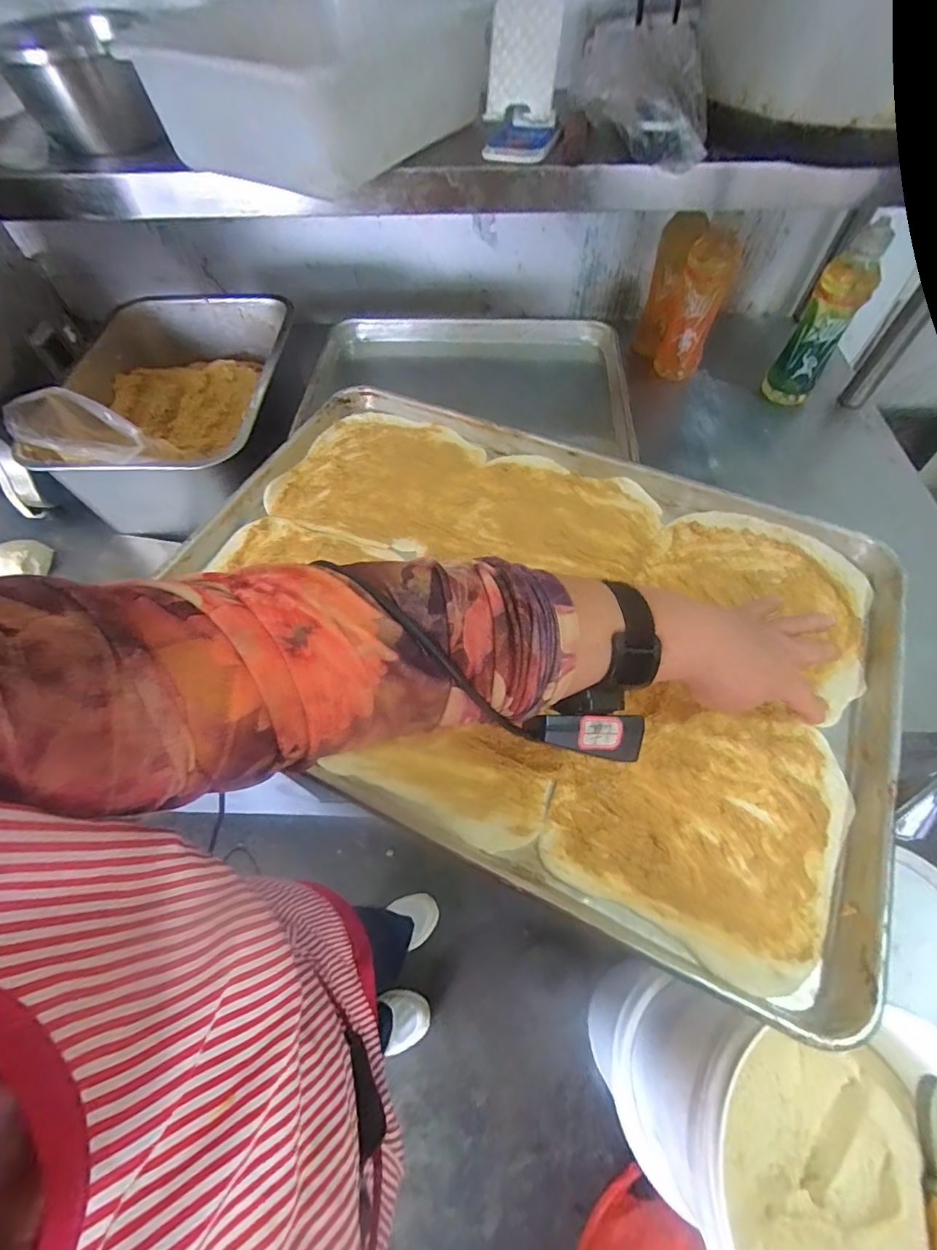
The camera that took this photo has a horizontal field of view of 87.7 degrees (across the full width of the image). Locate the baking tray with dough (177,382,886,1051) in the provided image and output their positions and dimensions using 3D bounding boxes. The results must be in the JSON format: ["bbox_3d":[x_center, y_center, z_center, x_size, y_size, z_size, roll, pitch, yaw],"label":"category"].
[{"bbox_3d":[0.041,-0.018,0.433,0.594,0.026,0.403,22,63,14],"label":"baking tray with dough"}]

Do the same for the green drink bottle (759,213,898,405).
[{"bbox_3d":[0.517,-0.437,0.712,0.068,0.223,0.055,25,63,16],"label":"green drink bottle"}]

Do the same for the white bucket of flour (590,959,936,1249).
[{"bbox_3d":[0.387,0.567,0.566,0.338,0.351,0.289,-30,63,-15],"label":"white bucket of flour"}]

